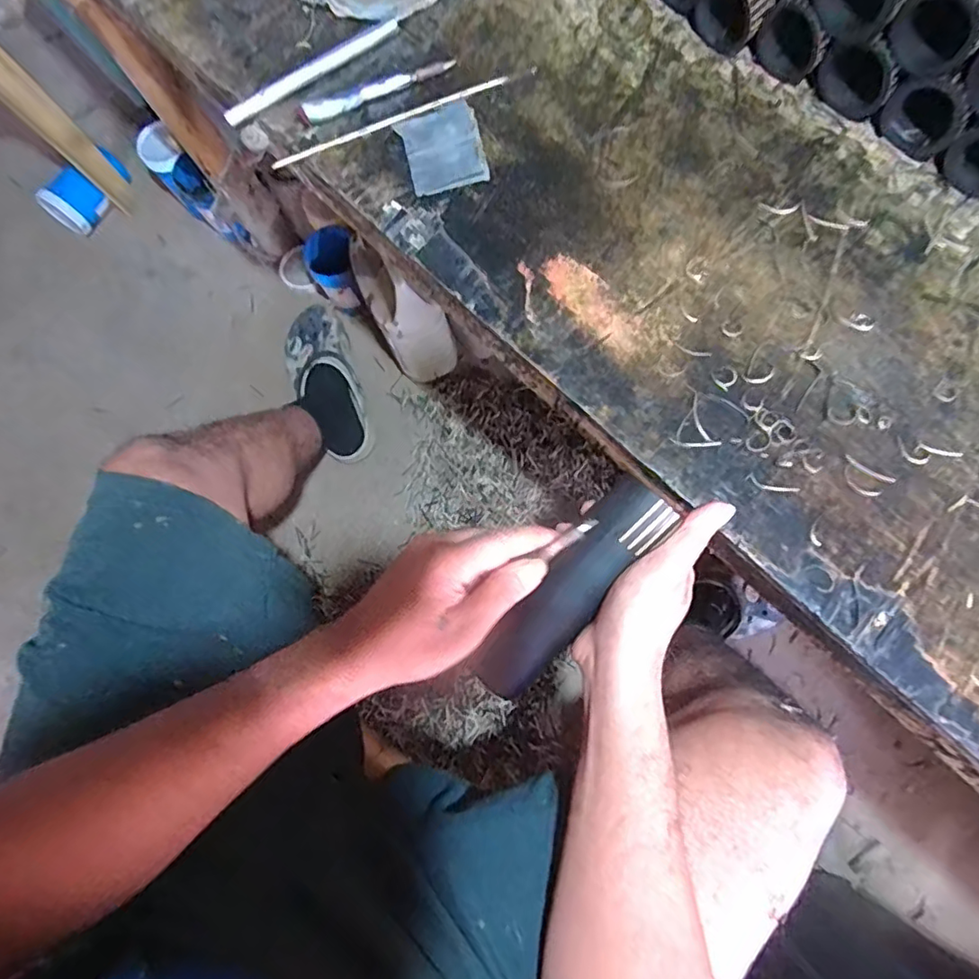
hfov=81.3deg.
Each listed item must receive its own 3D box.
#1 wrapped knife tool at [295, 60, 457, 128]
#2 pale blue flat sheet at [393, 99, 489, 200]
[{"bbox_3d":[-0.091,-0.326,0.465,0.132,0.010,0.022,-19,78,-3],"label":"wrapped knife tool"},{"bbox_3d":[-0.037,-0.271,0.453,0.059,0.012,0.068,-14,78,-1],"label":"pale blue flat sheet"}]

